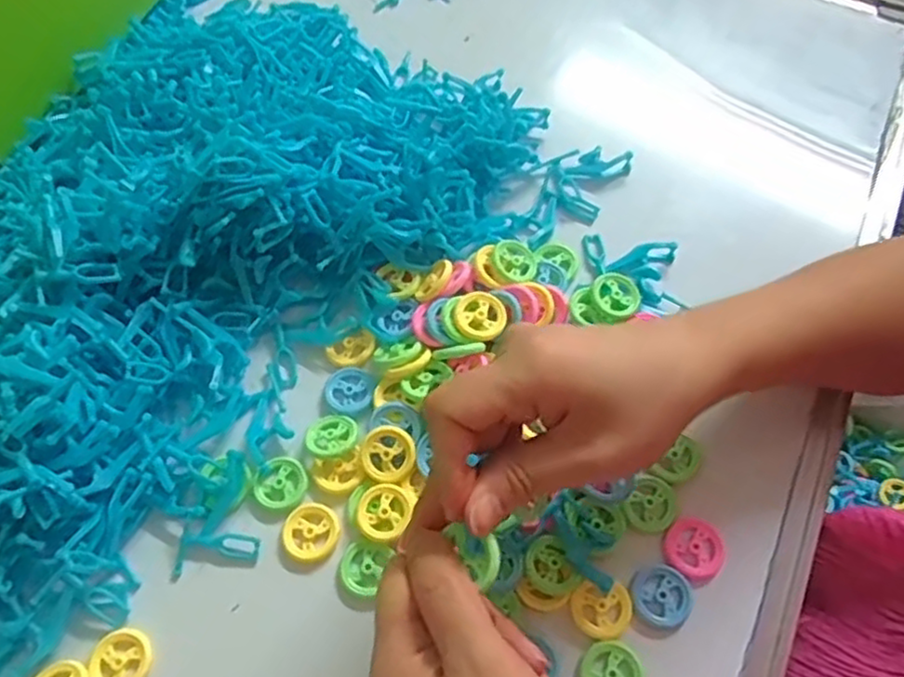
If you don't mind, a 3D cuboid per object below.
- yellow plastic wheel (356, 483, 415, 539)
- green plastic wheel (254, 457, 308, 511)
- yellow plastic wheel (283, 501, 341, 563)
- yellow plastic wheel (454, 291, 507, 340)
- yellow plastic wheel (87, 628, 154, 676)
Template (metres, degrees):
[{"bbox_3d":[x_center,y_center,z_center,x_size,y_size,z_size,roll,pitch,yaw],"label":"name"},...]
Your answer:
[{"bbox_3d":[-0.036,0.090,0.363,0.028,0.007,0.029,-1,63,2],"label":"yellow plastic wheel"},{"bbox_3d":[-0.092,0.077,0.374,0.026,0.005,0.027,-1,63,2],"label":"green plastic wheel"},{"bbox_3d":[-0.073,0.100,0.361,0.030,0.004,0.028,-1,63,2],"label":"yellow plastic wheel"},{"bbox_3d":[0.016,-0.013,0.395,0.029,0.006,0.030,26,67,15],"label":"yellow plastic wheel"},{"bbox_3d":[-0.160,0.156,0.336,0.029,0.004,0.029,-1,63,2],"label":"yellow plastic wheel"}]

